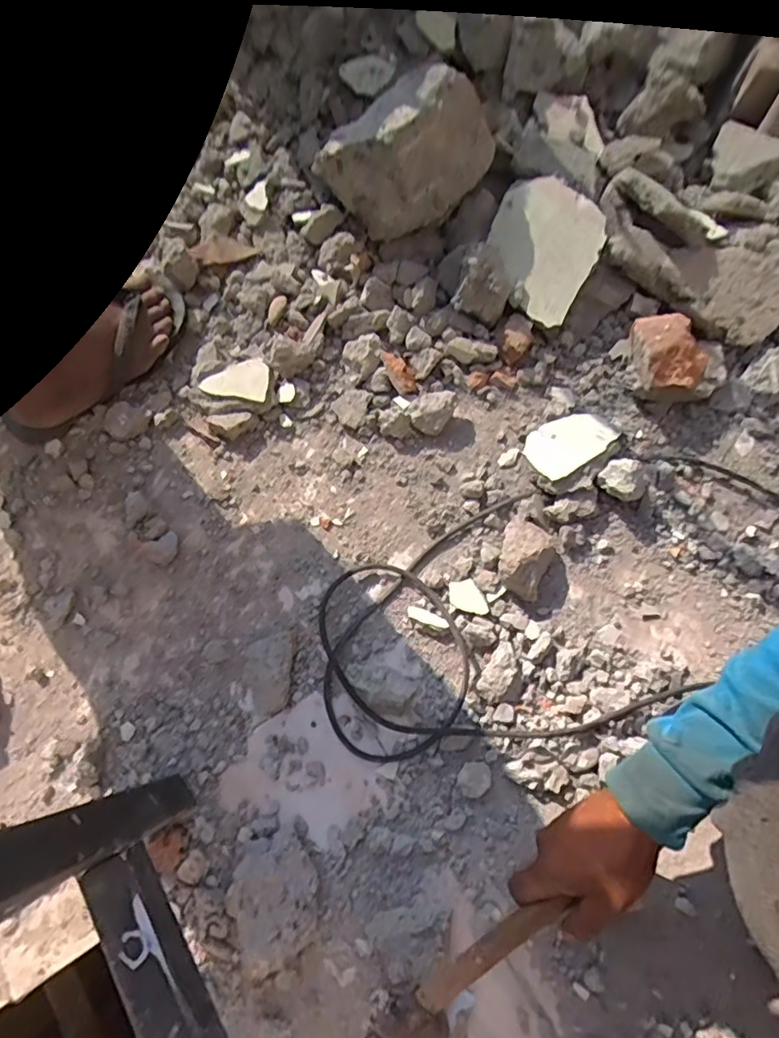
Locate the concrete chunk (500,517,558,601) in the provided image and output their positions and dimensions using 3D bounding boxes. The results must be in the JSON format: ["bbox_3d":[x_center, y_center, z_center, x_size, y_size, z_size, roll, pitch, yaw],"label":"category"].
[{"bbox_3d":[0.145,0.039,0.591,0.056,0.040,0.078,26,74,11],"label":"concrete chunk"}]

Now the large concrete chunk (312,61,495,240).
[{"bbox_3d":[0.022,-0.436,0.662,0.142,0.145,0.163,38,77,14],"label":"large concrete chunk"}]

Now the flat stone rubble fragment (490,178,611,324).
[{"bbox_3d":[0.181,-0.328,0.660,0.132,0.016,0.151,30,94,10],"label":"flat stone rubble fragment"}]

